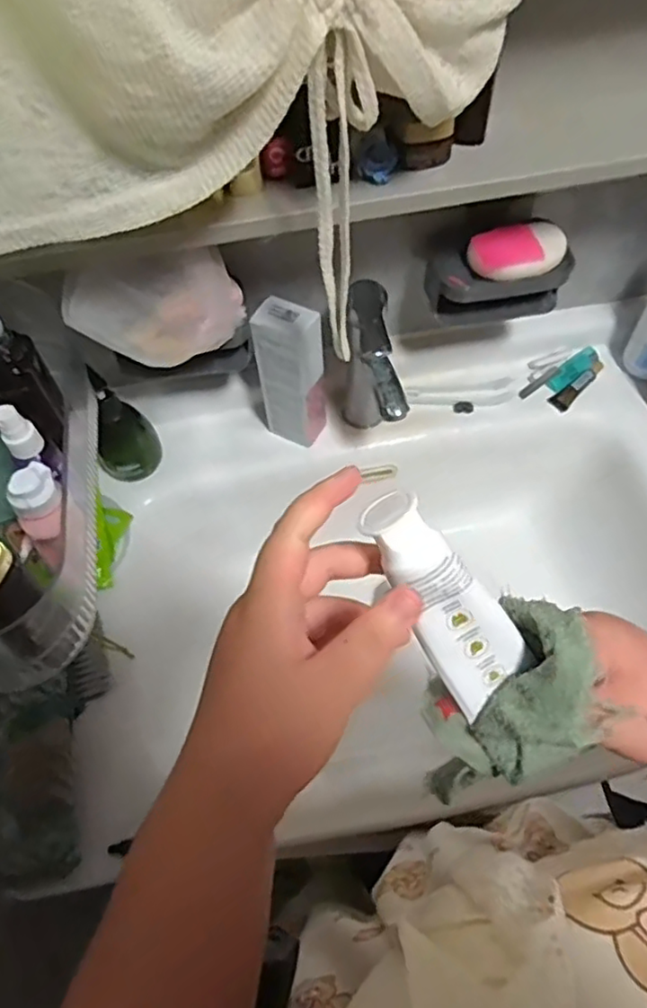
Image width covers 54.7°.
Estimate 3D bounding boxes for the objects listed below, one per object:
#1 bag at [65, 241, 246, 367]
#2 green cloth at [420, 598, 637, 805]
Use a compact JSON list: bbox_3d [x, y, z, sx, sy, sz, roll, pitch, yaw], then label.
[{"bbox_3d":[-0.140,-0.167,0.538,0.144,0.087,0.056,-16,60,-6],"label":"bag"},{"bbox_3d":[0.086,0.093,0.304,0.071,0.078,0.073,-9,62,-2],"label":"green cloth"}]

